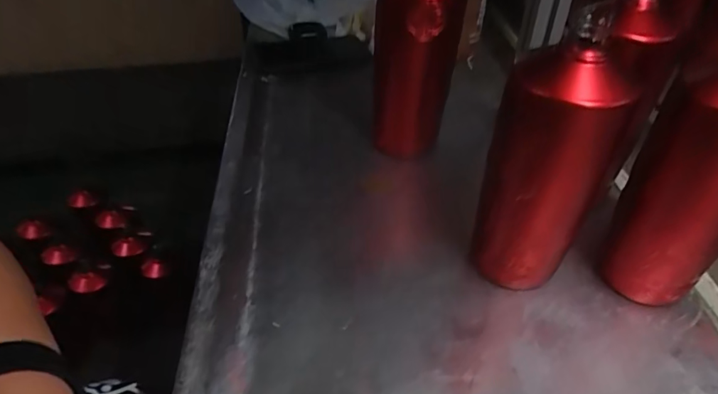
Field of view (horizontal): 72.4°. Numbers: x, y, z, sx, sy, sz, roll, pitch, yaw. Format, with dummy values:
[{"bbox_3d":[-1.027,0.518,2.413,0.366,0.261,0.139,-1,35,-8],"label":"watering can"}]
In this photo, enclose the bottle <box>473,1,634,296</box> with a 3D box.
[{"bbox_3d":[0.135,-0.020,0.373,0.068,0.201,0.069,2,40,-3],"label":"bottle"}]

